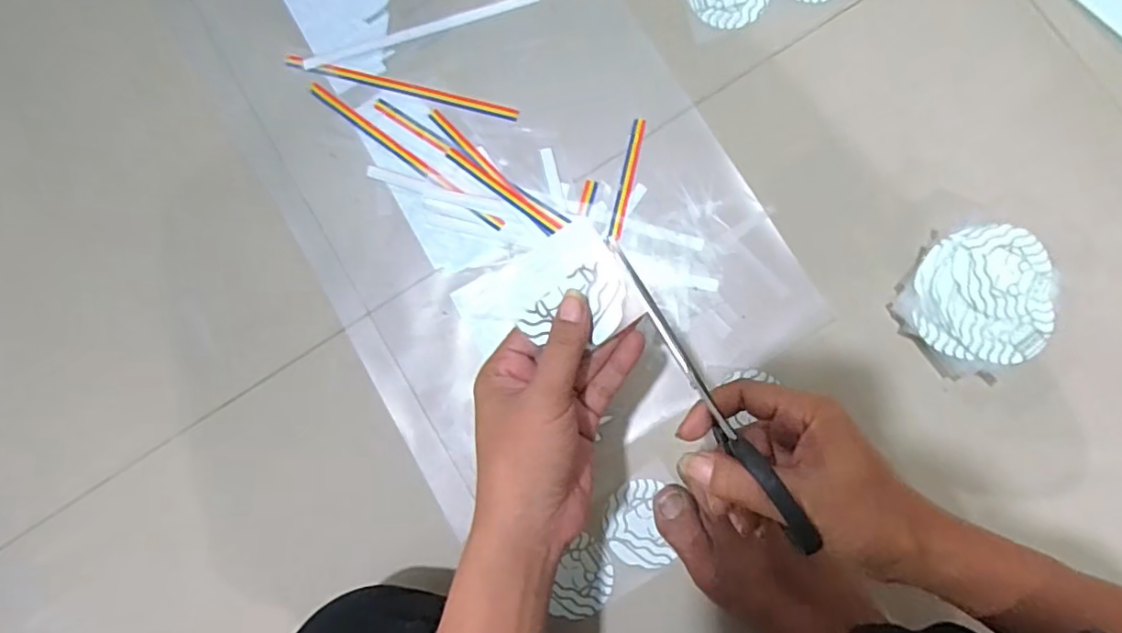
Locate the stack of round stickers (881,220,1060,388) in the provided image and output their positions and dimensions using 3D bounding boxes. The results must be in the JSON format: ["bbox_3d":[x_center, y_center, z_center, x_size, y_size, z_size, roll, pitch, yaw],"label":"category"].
[{"bbox_3d":[0.314,-0.013,0.466,0.102,0.034,0.112,44,92,7],"label":"stack of round stickers"}]

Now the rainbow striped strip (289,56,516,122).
[{"bbox_3d":[-0.143,-0.204,0.549,0.219,0.004,0.011,16,89,7],"label":"rainbow striped strip"}]

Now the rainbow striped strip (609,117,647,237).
[{"bbox_3d":[0.056,-0.116,0.517,0.011,0.007,0.104,12,88,7],"label":"rainbow striped strip"}]

